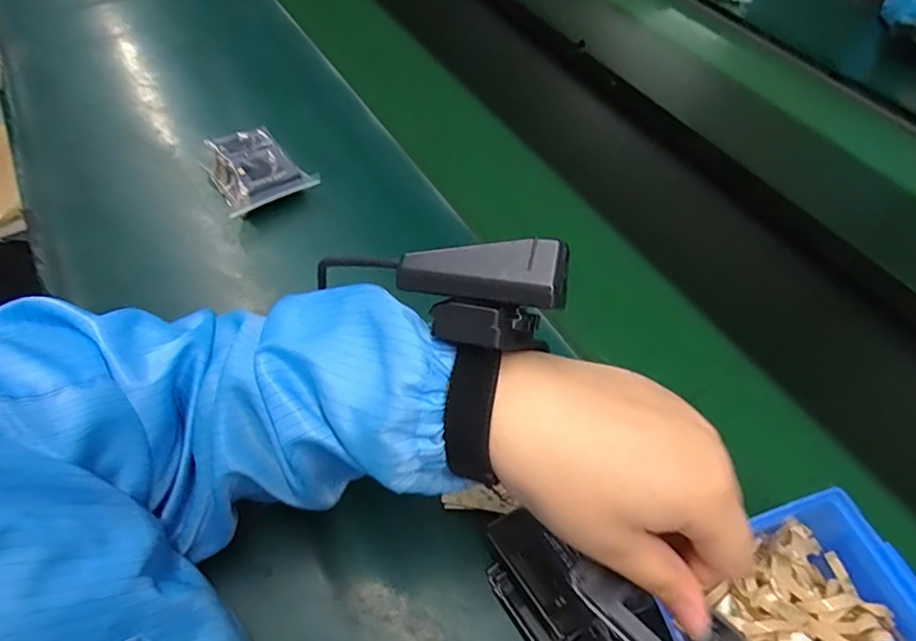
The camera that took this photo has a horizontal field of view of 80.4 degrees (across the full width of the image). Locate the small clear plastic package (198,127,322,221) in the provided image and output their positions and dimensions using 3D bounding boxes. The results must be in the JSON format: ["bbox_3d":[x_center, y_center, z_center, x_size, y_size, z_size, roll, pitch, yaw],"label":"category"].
[{"bbox_3d":[-0.201,-0.153,0.542,0.087,0.030,0.101,-24,60,-23],"label":"small clear plastic package"}]

